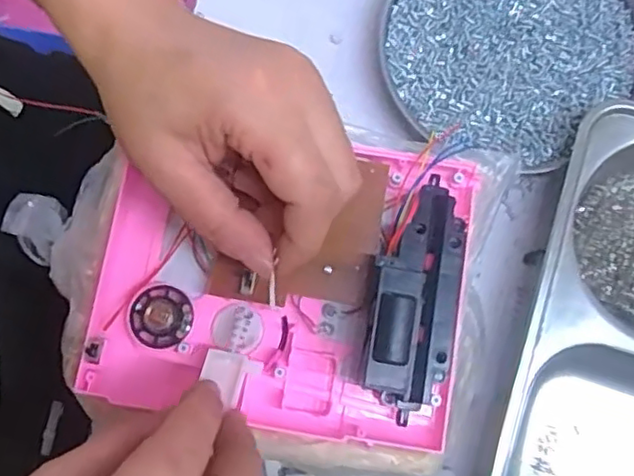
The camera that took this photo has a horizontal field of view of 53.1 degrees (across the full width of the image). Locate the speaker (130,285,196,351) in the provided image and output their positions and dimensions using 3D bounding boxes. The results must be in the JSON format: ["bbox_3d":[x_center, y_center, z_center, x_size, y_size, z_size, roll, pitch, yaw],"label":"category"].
[{"bbox_3d":[-0.071,0.036,0.289,0.028,0.004,0.028,0,80,1],"label":"speaker"}]

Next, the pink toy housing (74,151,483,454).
[{"bbox_3d":[-0.021,0.018,0.282,0.171,0.040,0.137,9,80,2],"label":"pink toy housing"}]

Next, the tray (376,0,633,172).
[{"bbox_3d":[0.102,-0.103,0.336,0.132,0.017,0.122,-38,82,-6],"label":"tray"}]

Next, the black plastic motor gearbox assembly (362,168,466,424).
[{"bbox_3d":[0.042,0.024,0.273,0.037,0.028,0.097,8,80,2],"label":"black plastic motor gearbox assembly"}]

